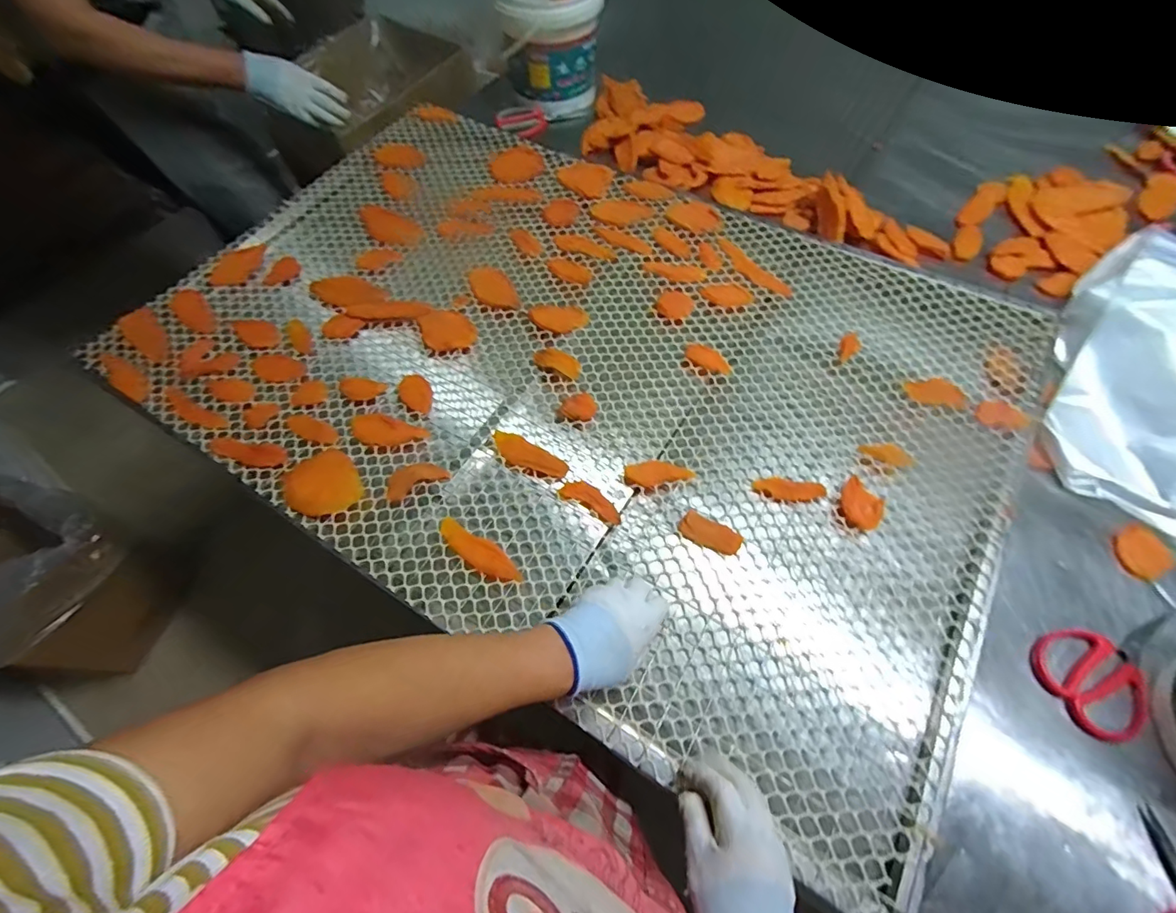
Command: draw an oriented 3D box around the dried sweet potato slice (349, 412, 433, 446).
[{"bbox_3d":[-0.266,-0.034,0.661,0.110,0.004,0.046,12,63,8],"label":"dried sweet potato slice"}]

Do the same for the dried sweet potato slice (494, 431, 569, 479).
[{"bbox_3d":[-0.076,-0.001,0.632,0.102,0.011,0.037,26,66,15],"label":"dried sweet potato slice"}]

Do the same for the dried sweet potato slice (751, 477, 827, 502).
[{"bbox_3d":[0.242,0.040,0.598,0.082,0.015,0.028,9,63,7],"label":"dried sweet potato slice"}]

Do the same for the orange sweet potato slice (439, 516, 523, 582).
[{"bbox_3d":[-0.128,0.110,0.573,0.117,0.012,0.034,27,66,15],"label":"orange sweet potato slice"}]

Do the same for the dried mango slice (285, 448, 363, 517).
[{"bbox_3d":[-0.336,0.035,0.627,0.081,0.009,0.093,-31,66,-13],"label":"dried mango slice"}]

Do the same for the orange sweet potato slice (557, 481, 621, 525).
[{"bbox_3d":[0.005,0.055,0.612,0.081,0.006,0.032,27,66,15],"label":"orange sweet potato slice"}]

